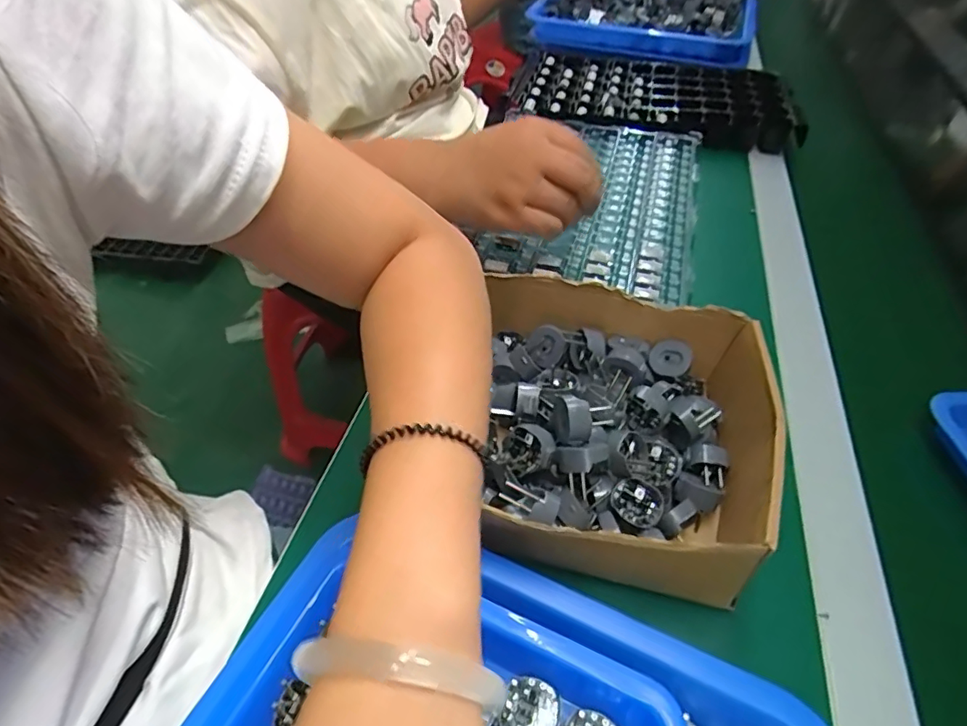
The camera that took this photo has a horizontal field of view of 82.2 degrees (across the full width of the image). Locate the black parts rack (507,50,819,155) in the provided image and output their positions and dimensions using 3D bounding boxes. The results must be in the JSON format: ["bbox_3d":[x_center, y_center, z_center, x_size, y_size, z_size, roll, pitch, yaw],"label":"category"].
[{"bbox_3d":[0.224,-0.360,0.732,0.348,0.035,0.216,13,49,8],"label":"black parts rack"}]

